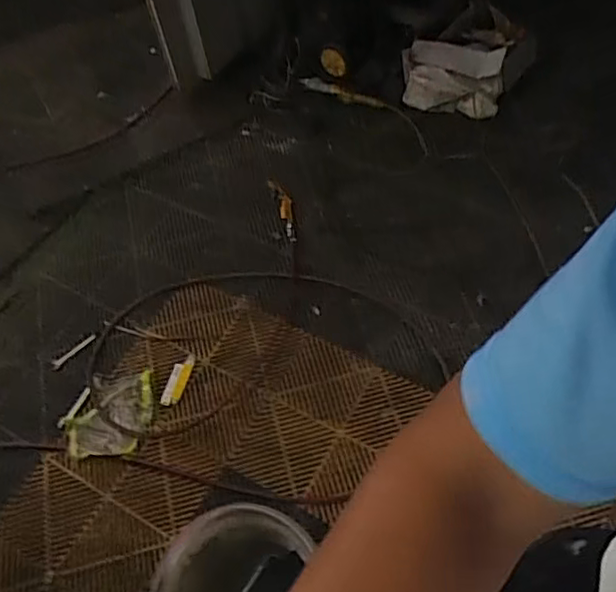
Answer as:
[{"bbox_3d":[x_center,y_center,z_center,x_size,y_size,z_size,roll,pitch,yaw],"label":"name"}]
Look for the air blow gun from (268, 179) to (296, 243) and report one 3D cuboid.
[{"bbox_3d":[-0.065,-0.250,1.851,0.048,0.023,0.199,-16,77,-7],"label":"air blow gun"}]

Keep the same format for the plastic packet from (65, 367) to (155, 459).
[{"bbox_3d":[-0.479,0.284,1.553,0.194,0.017,0.203,-3,57,1],"label":"plastic packet"}]

